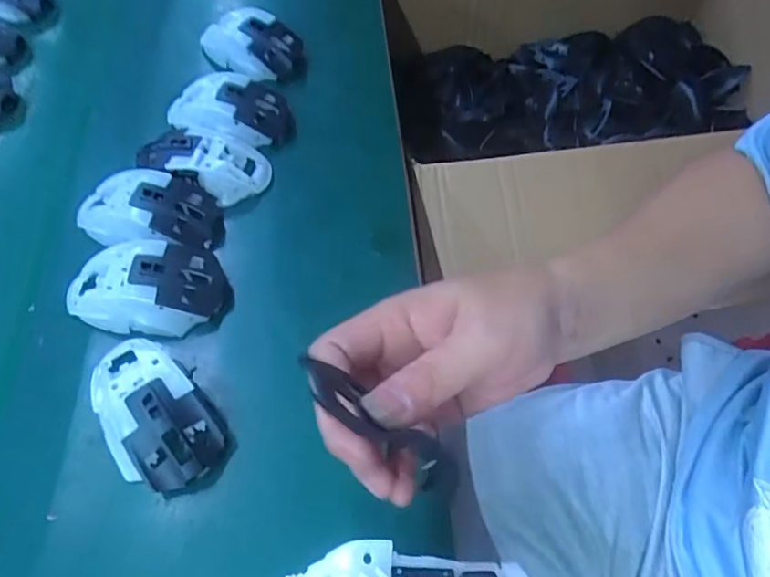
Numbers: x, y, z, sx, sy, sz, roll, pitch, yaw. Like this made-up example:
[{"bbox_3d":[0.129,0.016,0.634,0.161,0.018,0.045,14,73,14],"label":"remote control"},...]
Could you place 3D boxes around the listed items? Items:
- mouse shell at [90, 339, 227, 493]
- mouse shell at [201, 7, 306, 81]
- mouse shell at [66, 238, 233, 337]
[{"bbox_3d":[-0.157,0.077,0.360,0.065,0.036,0.119,-34,63,-17],"label":"mouse shell"},{"bbox_3d":[-0.144,-0.265,0.583,0.129,0.036,0.071,27,61,17],"label":"mouse shell"},{"bbox_3d":[-0.182,-0.001,0.407,0.114,0.033,0.072,-12,59,-5],"label":"mouse shell"}]

